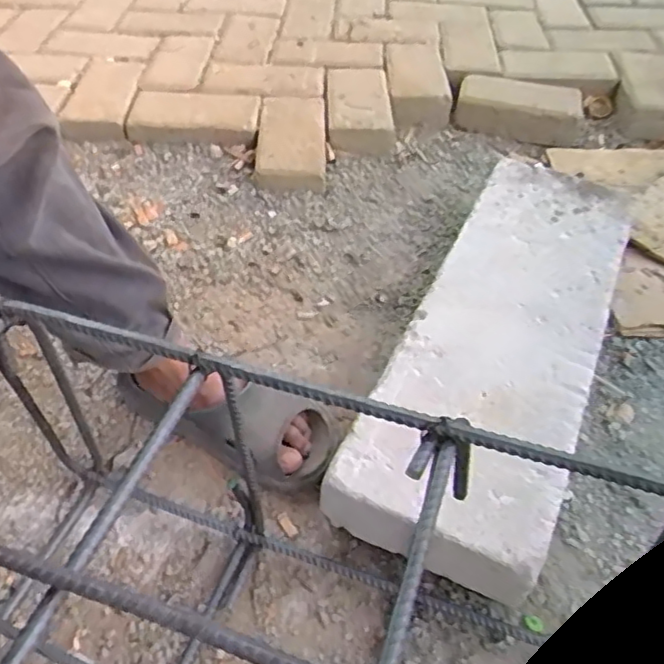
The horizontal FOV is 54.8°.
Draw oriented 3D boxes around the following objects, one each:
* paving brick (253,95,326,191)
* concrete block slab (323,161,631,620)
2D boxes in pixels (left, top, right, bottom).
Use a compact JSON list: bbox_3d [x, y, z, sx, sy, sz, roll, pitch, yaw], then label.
[{"bbox_3d":[-0.066,-0.296,1.027,0.115,0.066,0.199,1,47,1],"label":"paving brick"},{"bbox_3d":[0.191,0.009,0.723,0.199,0.097,0.553,19,50,17],"label":"concrete block slab"}]

